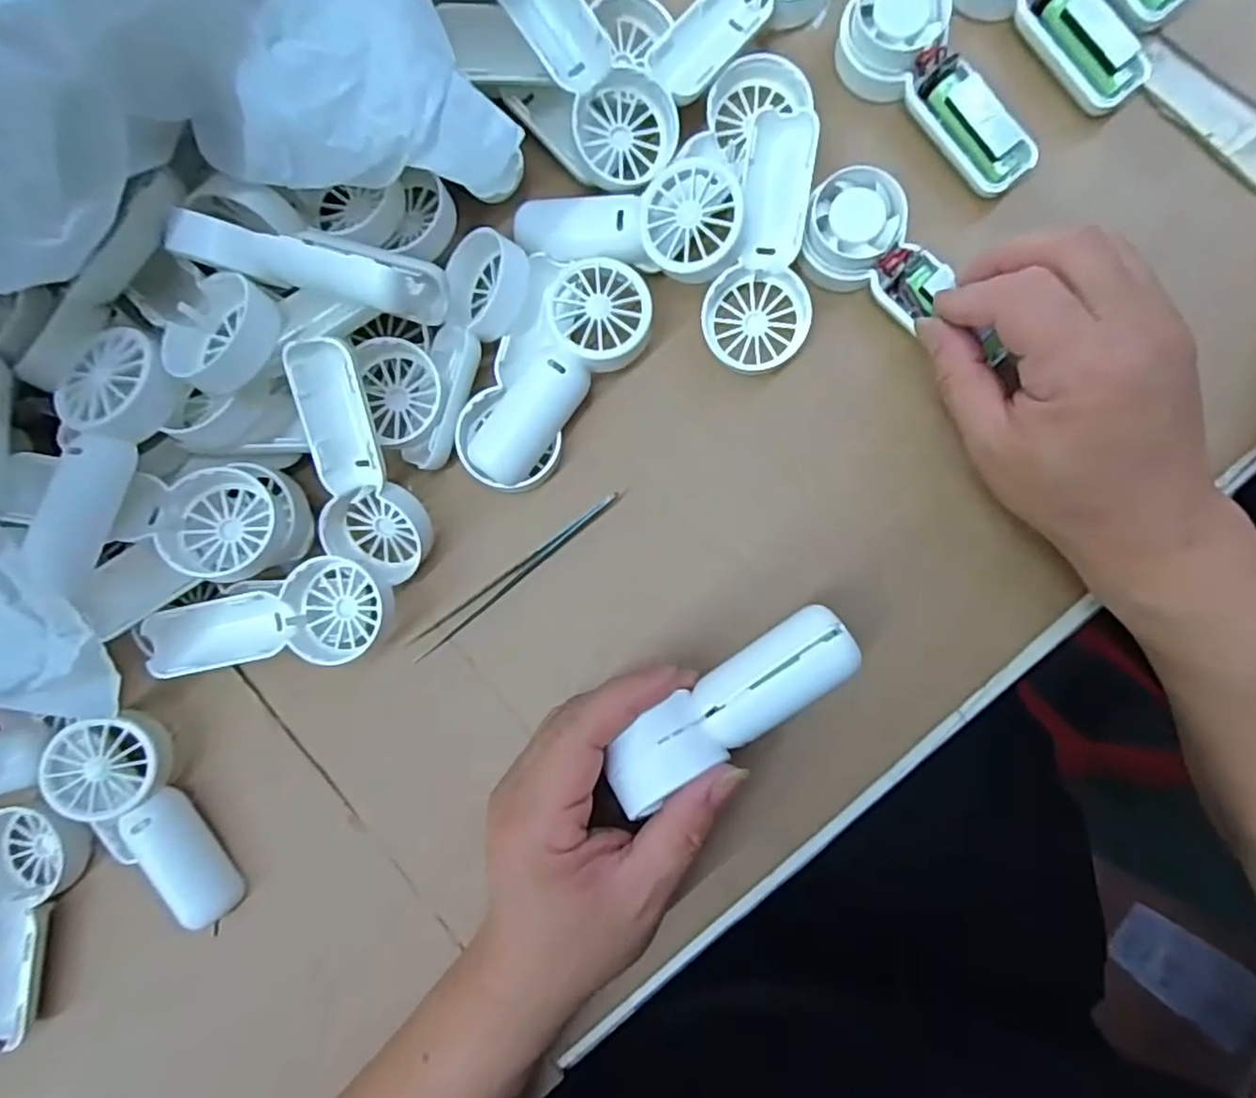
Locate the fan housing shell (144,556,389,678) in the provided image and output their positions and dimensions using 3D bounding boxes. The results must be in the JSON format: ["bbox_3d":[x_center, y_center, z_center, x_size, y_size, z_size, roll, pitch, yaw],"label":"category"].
[{"bbox_3d":[-0.163,0.031,0.312,0.111,0.033,0.045,-5,85,4],"label":"fan housing shell"}]

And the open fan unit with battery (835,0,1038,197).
[{"bbox_3d":[0.141,-0.210,0.302,0.042,0.024,0.108,-37,84,1],"label":"open fan unit with battery"}]

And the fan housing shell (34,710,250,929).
[{"bbox_3d":[-0.225,0.130,0.320,0.043,0.032,0.113,-29,100,2],"label":"fan housing shell"}]

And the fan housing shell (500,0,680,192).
[{"bbox_3d":[-0.021,-0.214,0.292,0.045,0.019,0.109,-40,113,1],"label":"fan housing shell"}]

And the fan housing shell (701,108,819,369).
[{"bbox_3d":[0.064,-0.137,0.303,0.046,0.015,0.109,8,104,5],"label":"fan housing shell"}]

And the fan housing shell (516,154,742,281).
[{"bbox_3d":[0.000,-0.146,0.307,0.105,0.025,0.045,8,86,20],"label":"fan housing shell"}]

